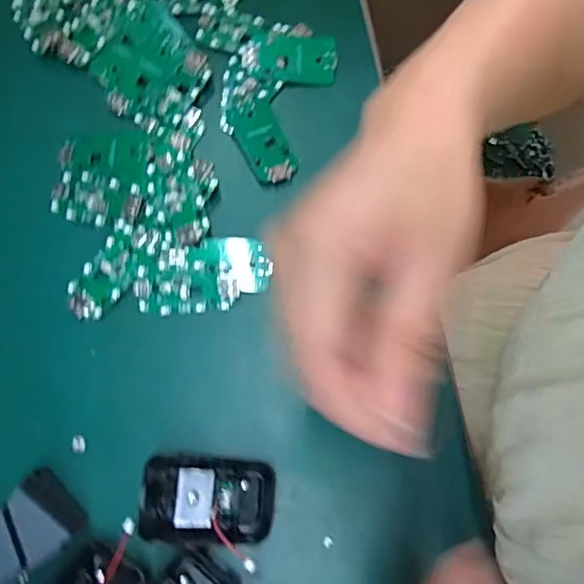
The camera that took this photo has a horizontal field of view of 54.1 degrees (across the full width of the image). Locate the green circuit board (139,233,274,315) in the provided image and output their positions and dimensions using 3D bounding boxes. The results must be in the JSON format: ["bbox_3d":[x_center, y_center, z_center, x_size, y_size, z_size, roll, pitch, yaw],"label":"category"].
[{"bbox_3d":[-0.056,-0.010,0.358,0.080,0.005,0.049,3,88,-3],"label":"green circuit board"}]

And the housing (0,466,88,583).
[{"bbox_3d":[-0.144,0.130,0.297,0.040,0.029,0.063,42,79,12],"label":"housing"}]

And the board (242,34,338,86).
[{"bbox_3d":[-0.001,-0.165,0.401,0.064,0.008,0.035,3,97,-3],"label":"board"}]

